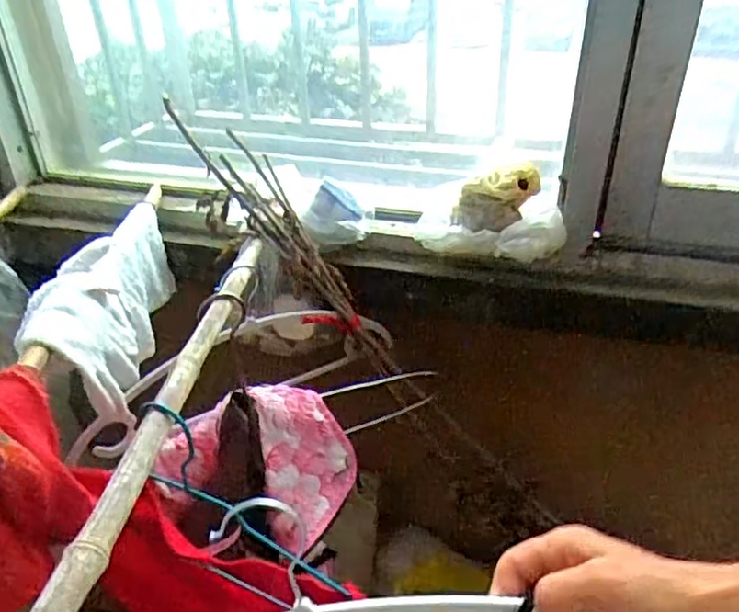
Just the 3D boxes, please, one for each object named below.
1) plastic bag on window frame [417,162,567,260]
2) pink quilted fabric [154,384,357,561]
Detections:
[{"bbox_3d":[0.146,-0.115,0.727,0.166,0.081,0.093,10,35,17],"label":"plastic bag on window frame"},{"bbox_3d":[-0.120,0.187,0.694,0.212,0.155,0.104,-5,33,-6],"label":"pink quilted fabric"}]

